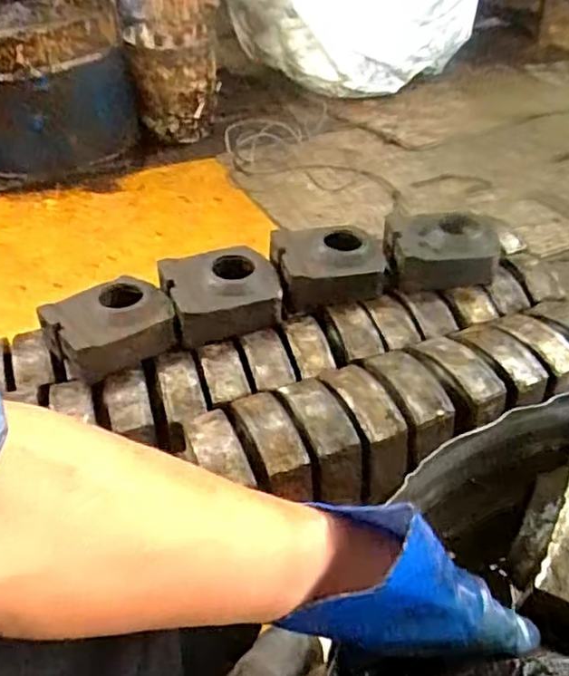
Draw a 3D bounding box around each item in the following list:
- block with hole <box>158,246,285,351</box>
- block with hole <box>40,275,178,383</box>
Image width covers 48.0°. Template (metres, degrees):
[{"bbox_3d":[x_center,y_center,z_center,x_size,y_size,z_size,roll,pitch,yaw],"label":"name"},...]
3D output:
[{"bbox_3d":[-0.109,-0.076,1.111,0.193,0.093,0.156,-9,38,-7],"label":"block with hole"},{"bbox_3d":[-0.287,-0.019,1.054,0.182,0.086,0.155,-28,44,-28],"label":"block with hole"}]

